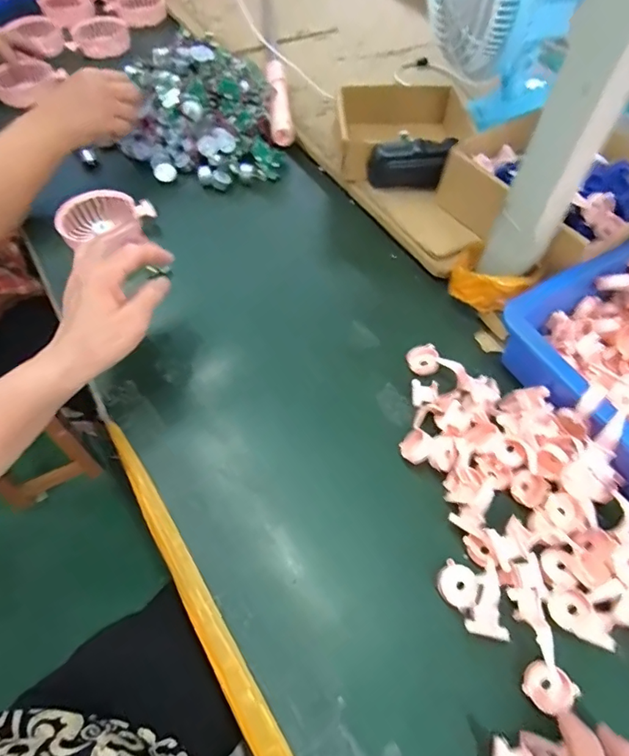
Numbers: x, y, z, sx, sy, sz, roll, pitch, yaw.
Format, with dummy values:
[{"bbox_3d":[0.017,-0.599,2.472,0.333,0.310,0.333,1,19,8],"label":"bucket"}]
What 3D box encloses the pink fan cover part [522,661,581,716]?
[{"bbox_3d":[0.161,0.212,0.333,0.029,0.009,0.030,1,59,-1],"label":"pink fan cover part"}]

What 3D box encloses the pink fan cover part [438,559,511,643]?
[{"bbox_3d":[0.117,0.165,0.363,0.047,0.012,0.048,8,57,4],"label":"pink fan cover part"}]

